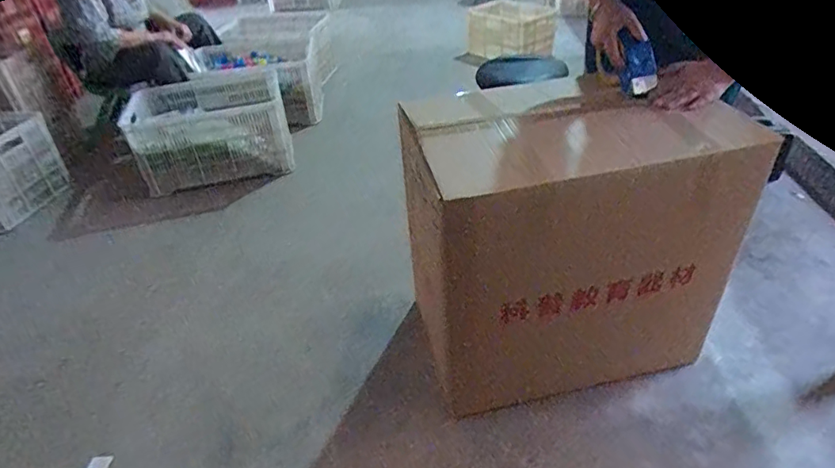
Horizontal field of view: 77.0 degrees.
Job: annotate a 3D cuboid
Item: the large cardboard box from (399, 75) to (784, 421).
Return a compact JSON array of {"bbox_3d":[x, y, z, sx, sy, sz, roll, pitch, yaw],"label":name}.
[{"bbox_3d":[0.302,0.009,1.178,0.616,0.593,0.397,-11,37,-8],"label":"large cardboard box"}]

